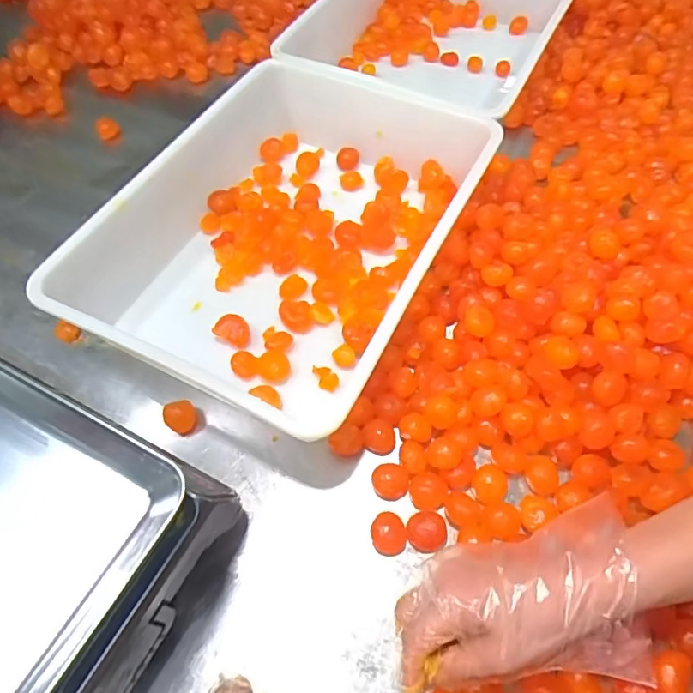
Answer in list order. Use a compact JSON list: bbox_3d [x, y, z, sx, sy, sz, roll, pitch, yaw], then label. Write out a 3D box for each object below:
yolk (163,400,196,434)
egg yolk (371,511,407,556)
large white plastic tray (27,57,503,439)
[{"bbox_3d":[-0.154,0.066,0.485,0.027,0.021,0.029,0,58,0],"label":"yolk"},{"bbox_3d":[0.035,0.154,0.430,0.028,0.020,0.031,-4,58,-3],"label":"egg yolk"},{"bbox_3d":[-0.058,-0.130,0.548,0.292,0.079,0.423,25,61,14],"label":"large white plastic tray"}]

